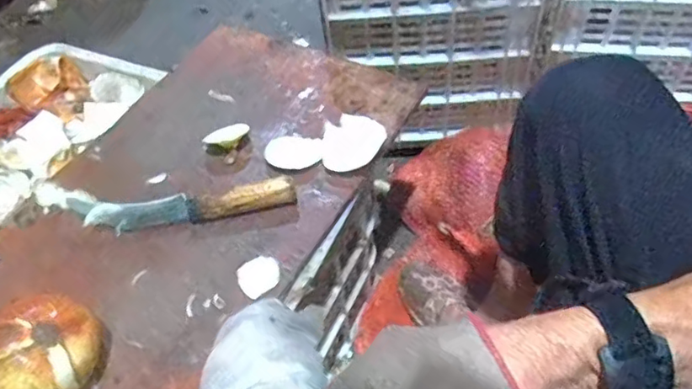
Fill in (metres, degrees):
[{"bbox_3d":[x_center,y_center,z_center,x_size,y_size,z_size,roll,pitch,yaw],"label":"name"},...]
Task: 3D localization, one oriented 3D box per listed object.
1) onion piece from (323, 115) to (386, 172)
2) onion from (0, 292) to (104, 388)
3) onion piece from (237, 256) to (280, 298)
[{"bbox_3d":[0.007,-0.054,0.591,0.065,0.021,0.069,-3,53,3],"label":"onion piece"},{"bbox_3d":[-0.232,0.126,0.444,0.070,0.075,0.084,16,56,16],"label":"onion"},{"bbox_3d":[-0.077,0.074,0.508,0.037,0.012,0.034,-3,53,3],"label":"onion piece"}]

